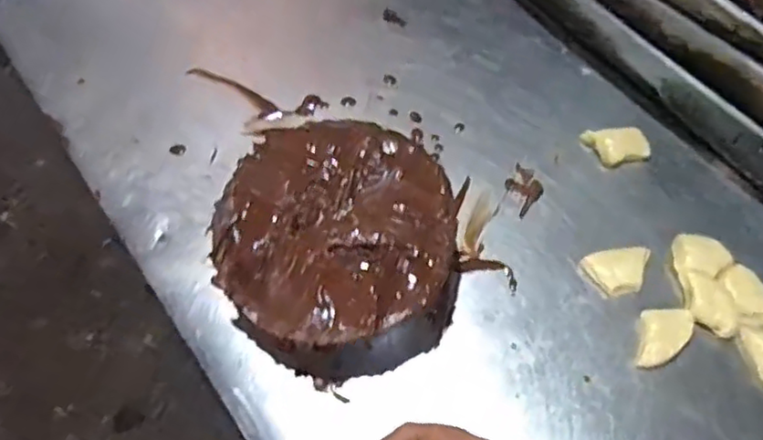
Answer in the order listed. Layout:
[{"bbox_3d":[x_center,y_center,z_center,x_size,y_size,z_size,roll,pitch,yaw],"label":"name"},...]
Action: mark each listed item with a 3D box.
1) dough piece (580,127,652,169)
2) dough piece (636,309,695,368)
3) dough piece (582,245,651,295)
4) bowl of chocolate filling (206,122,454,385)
[{"bbox_3d":[0.215,-0.068,0.584,0.053,0.014,0.036,-6,64,-1],"label":"dough piece"},{"bbox_3d":[0.223,0.092,0.498,0.038,0.010,0.053,13,65,8],"label":"dough piece"},{"bbox_3d":[0.195,0.041,0.524,0.052,0.011,0.038,-9,64,-3],"label":"dough piece"},{"bbox_3d":[-0.035,0.020,0.504,0.178,0.075,0.190,-1,64,1],"label":"bowl of chocolate filling"}]

